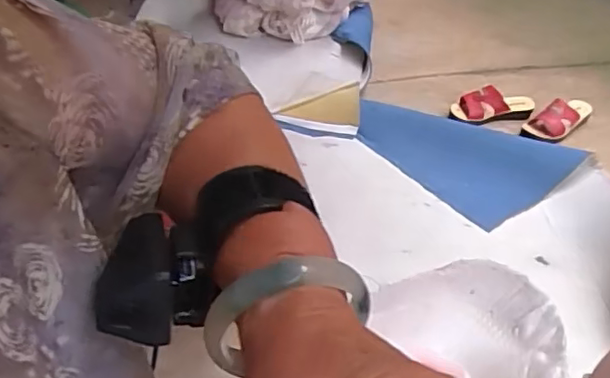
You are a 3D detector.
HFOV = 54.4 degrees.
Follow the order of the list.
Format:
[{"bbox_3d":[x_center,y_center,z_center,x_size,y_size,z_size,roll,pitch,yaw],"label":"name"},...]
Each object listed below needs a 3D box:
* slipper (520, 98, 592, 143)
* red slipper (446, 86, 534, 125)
[{"bbox_3d":[0.652,-0.188,1.503,0.210,0.070,0.080,-22,47,-24],"label":"slipper"},{"bbox_3d":[0.483,-0.213,1.525,0.222,0.083,0.088,-9,43,-11],"label":"red slipper"}]

